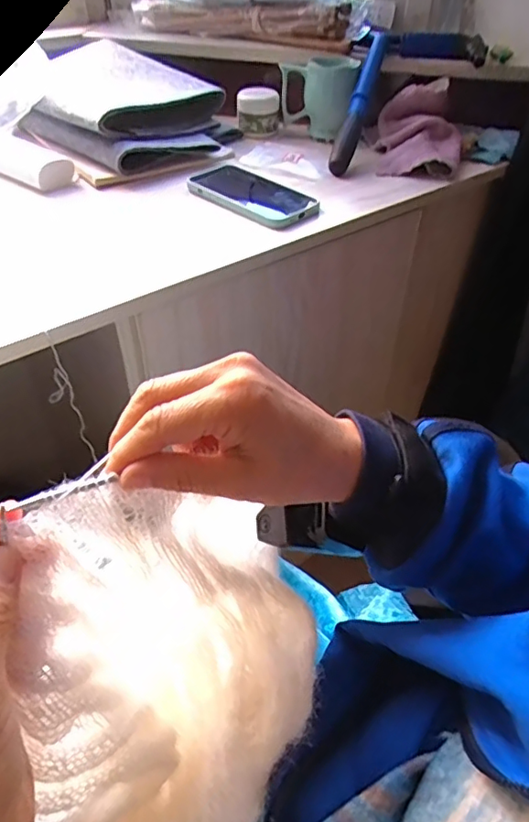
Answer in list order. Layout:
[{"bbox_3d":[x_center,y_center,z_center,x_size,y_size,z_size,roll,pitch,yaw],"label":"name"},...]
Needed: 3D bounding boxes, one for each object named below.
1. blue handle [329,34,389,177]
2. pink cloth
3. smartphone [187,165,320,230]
[{"bbox_3d":[0.130,-0.419,0.748,0.029,0.030,0.227,15,77,15],"label":"blue handle"},{"bbox_3d":[0.210,-0.381,0.747,0.111,0.091,0.136,10,43,9],"label":"pink cloth"},{"bbox_3d":[-0.014,-0.261,0.657,0.158,0.016,0.081,34,52,31],"label":"smartphone"}]

